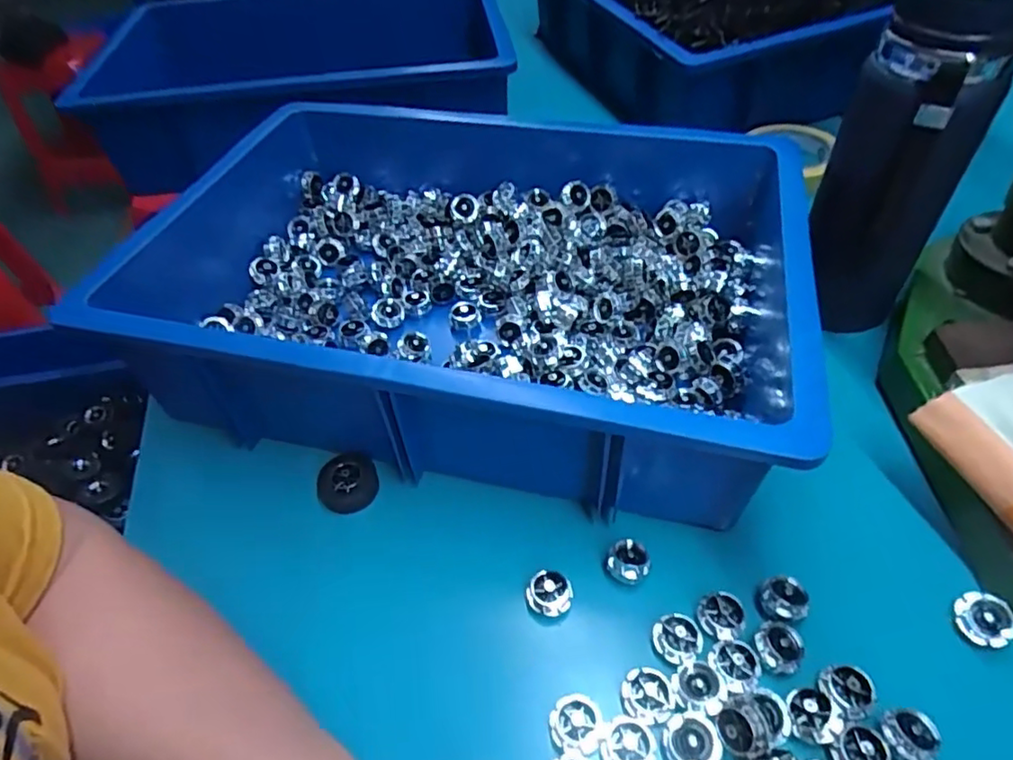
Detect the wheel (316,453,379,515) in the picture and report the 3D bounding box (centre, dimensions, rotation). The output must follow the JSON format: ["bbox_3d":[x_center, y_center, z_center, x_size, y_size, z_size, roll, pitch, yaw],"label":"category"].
[{"bbox_3d":[-0.101,0.066,0.393,0.037,0.016,0.033,-30,51,-20],"label":"wheel"}]

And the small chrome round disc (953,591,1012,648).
[{"bbox_3d":[0.248,0.124,0.319,0.022,0.015,0.026,-26,50,-17],"label":"small chrome round disc"}]

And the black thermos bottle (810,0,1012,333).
[{"bbox_3d":[0.262,-0.144,0.418,0.080,0.226,0.075,24,54,26],"label":"black thermos bottle"}]

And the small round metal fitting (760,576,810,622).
[{"bbox_3d":[0.152,0.119,0.337,0.023,0.007,0.024,-3,47,4],"label":"small round metal fitting"}]

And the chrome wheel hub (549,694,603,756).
[{"bbox_3d":[0.034,0.168,0.302,0.025,0.005,0.025,-3,47,4],"label":"chrome wheel hub"}]

